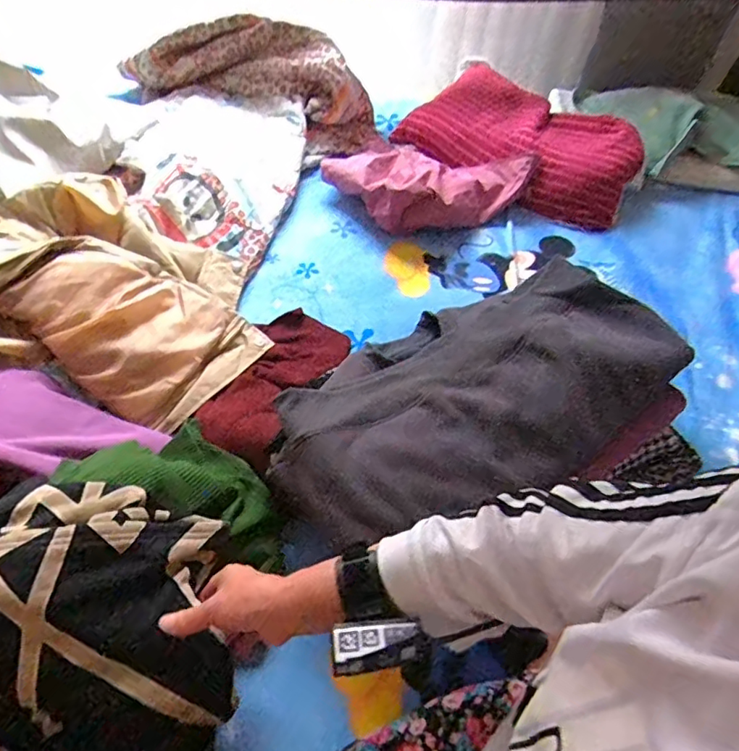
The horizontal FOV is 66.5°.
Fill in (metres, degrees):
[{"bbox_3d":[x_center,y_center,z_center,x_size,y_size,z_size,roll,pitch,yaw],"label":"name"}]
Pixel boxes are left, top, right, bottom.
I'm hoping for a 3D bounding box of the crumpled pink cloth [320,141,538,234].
[{"bbox_3d":[0.109,-0.326,1.019,0.384,0.087,0.153,2,53,-3],"label":"crumpled pink cloth"}]

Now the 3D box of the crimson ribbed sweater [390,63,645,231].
[{"bbox_3d":[0.305,-0.468,1.135,0.435,0.129,0.258,33,58,19],"label":"crimson ribbed sweater"}]

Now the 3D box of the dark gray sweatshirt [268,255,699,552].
[{"bbox_3d":[0.129,0.014,0.706,0.521,0.092,0.280,-19,57,-17],"label":"dark gray sweatshirt"}]

